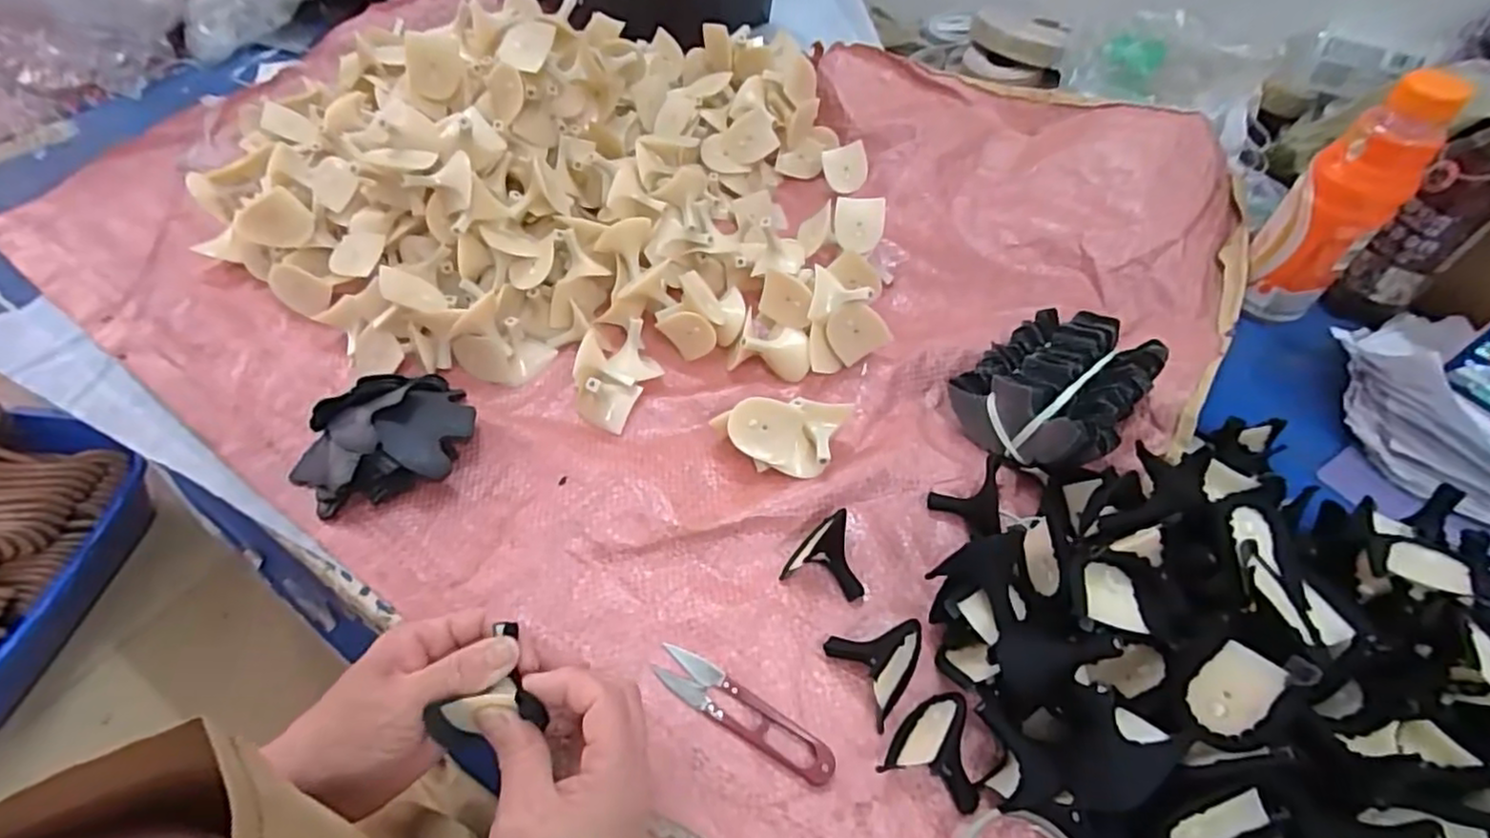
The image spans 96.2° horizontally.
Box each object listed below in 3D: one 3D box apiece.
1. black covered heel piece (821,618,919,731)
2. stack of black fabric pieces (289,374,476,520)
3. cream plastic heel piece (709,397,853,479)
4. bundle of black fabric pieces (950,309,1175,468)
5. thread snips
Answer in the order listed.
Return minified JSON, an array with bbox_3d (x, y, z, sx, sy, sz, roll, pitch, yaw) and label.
[{"bbox_3d":[0.078,0.148,0.387,0.055,0.030,0.051,-3,55,1],"label":"black covered heel piece"},{"bbox_3d":[-0.265,0.012,0.482,0.130,0.045,0.091,-12,53,-8],"label":"stack of black fabric pieces"},{"bbox_3d":[0.024,0.011,0.474,0.096,0.045,0.043,3,53,3],"label":"cream plastic heel piece"},{"bbox_3d":[0.223,-0.022,0.482,0.119,0.060,0.106,-37,60,-24],"label":"bundle of black fabric pieces"},{"bbox_3d":[-0.001,0.170,0.389,0.117,0.007,0.026,27,61,19],"label":"thread snips"}]

